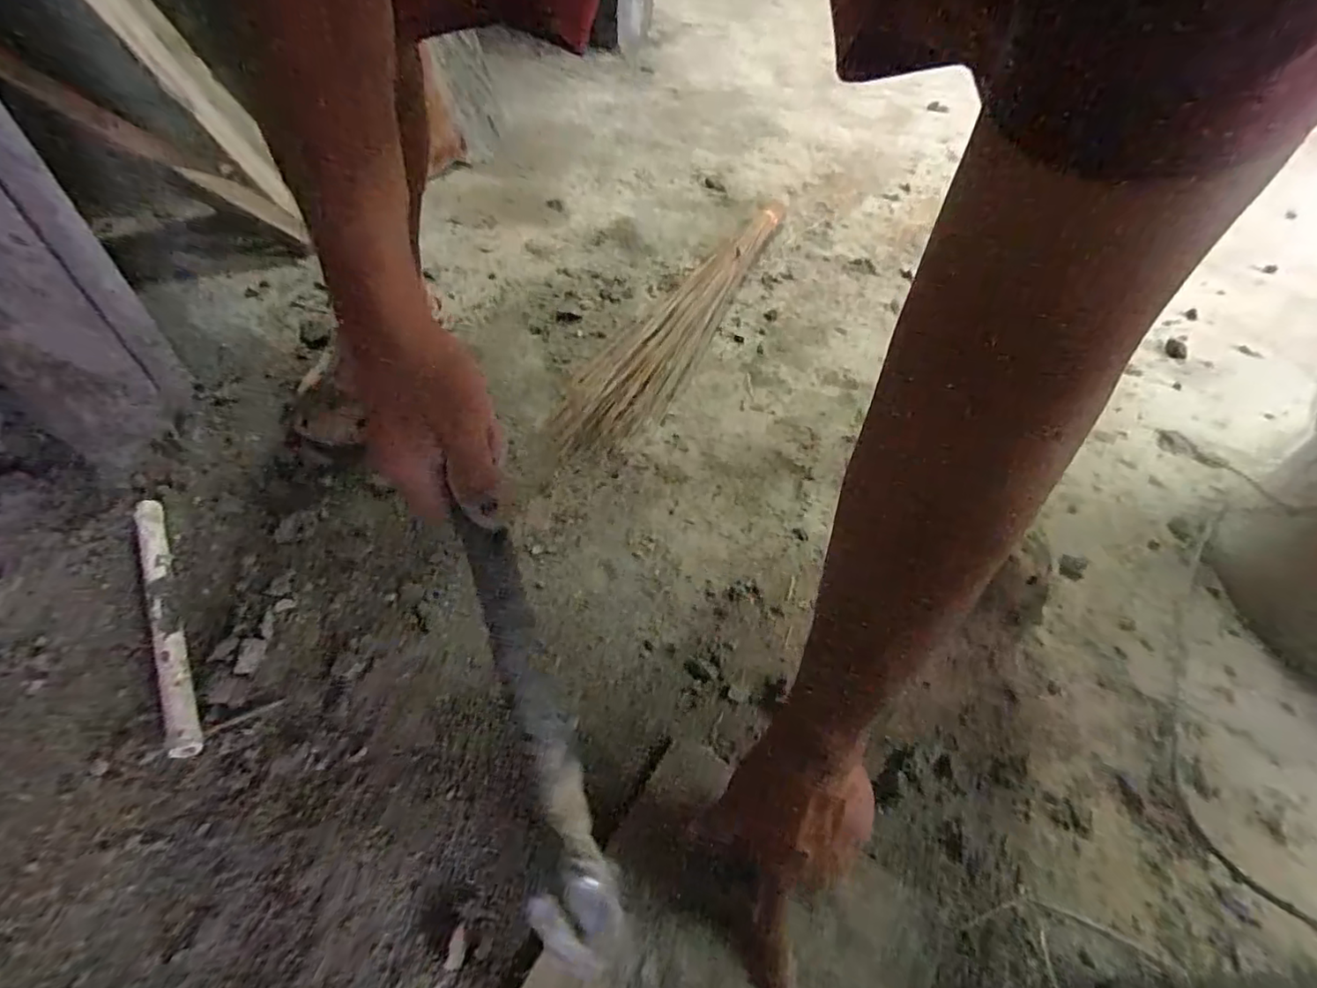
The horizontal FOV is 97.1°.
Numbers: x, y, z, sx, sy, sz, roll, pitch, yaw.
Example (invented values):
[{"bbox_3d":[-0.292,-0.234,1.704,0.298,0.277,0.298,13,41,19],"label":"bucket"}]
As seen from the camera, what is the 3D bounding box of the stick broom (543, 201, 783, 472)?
[{"bbox_3d":[0.040,-0.290,0.879,0.130,0.038,0.733,20,51,12],"label":"stick broom"}]

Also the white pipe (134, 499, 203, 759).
[{"bbox_3d":[-0.446,0.104,0.523,0.028,0.022,0.284,-25,55,-23],"label":"white pipe"}]

